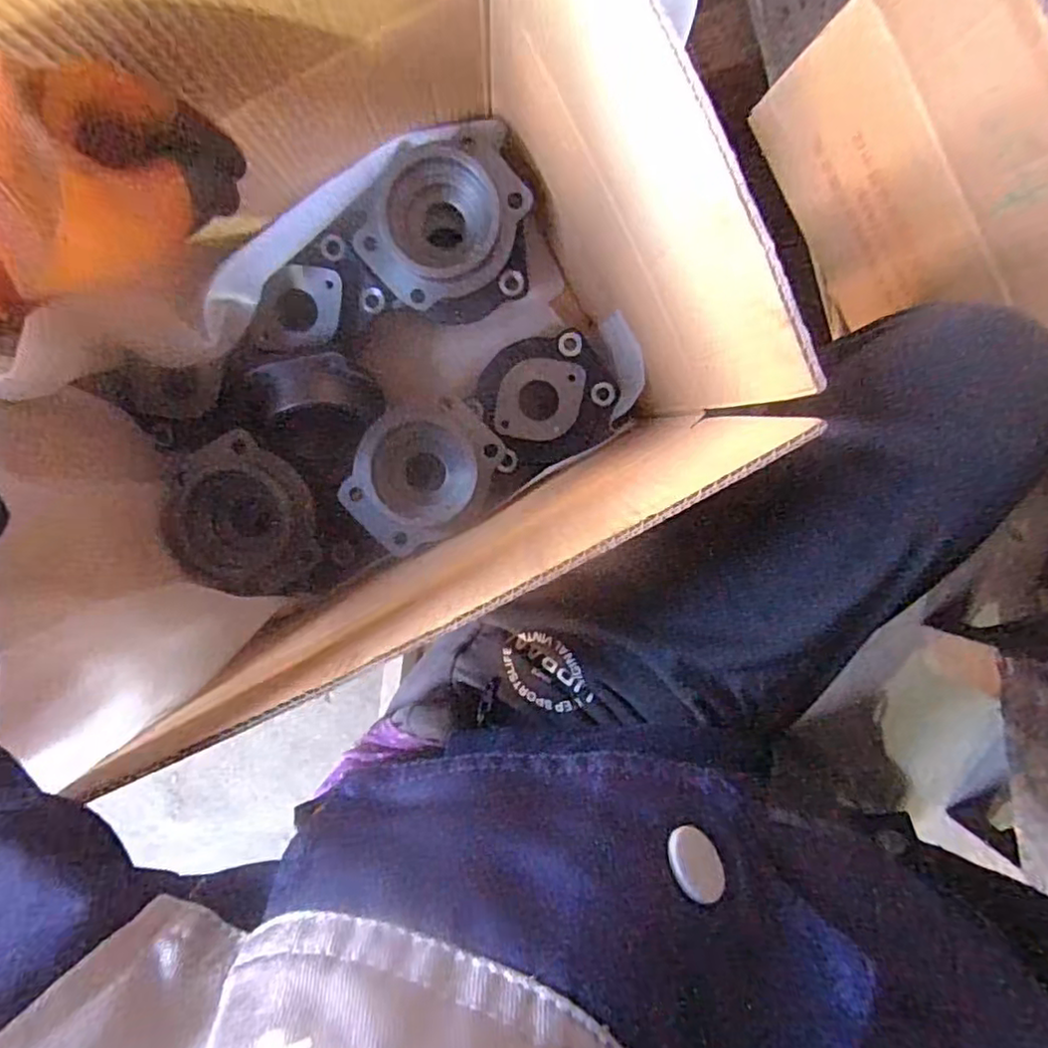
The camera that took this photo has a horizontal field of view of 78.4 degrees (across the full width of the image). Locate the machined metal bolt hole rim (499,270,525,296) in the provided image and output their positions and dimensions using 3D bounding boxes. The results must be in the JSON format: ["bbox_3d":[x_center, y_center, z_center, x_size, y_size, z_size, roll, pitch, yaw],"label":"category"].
[{"bbox_3d":[-0.010,-0.197,0.527,0.021,0.004,0.021,-2,114,-4],"label":"machined metal bolt hole rim"}]

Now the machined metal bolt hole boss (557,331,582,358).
[{"bbox_3d":[0.038,-0.148,0.531,0.020,0.008,0.021,-1,96,-8],"label":"machined metal bolt hole boss"}]

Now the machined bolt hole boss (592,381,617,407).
[{"bbox_3d":[0.066,-0.109,0.538,0.020,0.007,0.020,-1,96,-8],"label":"machined bolt hole boss"}]

